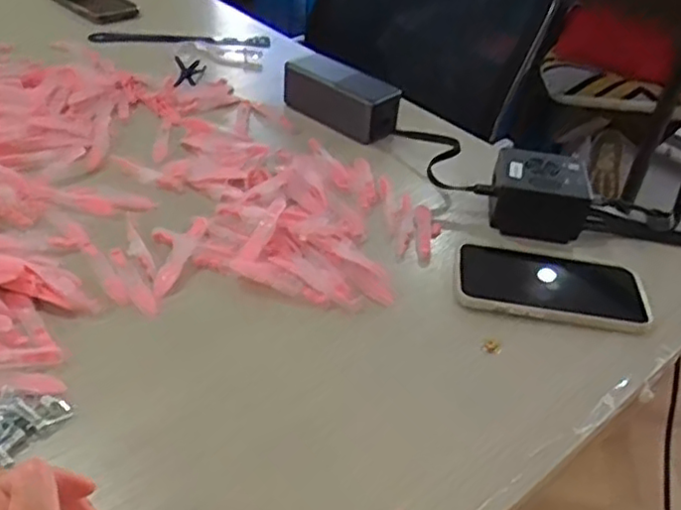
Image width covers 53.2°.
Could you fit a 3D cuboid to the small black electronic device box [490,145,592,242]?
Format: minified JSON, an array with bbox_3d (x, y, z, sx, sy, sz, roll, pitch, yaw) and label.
[{"bbox_3d":[0.173,-0.046,0.595,0.083,0.061,0.054,15,40,10],"label":"small black electronic device box"}]

